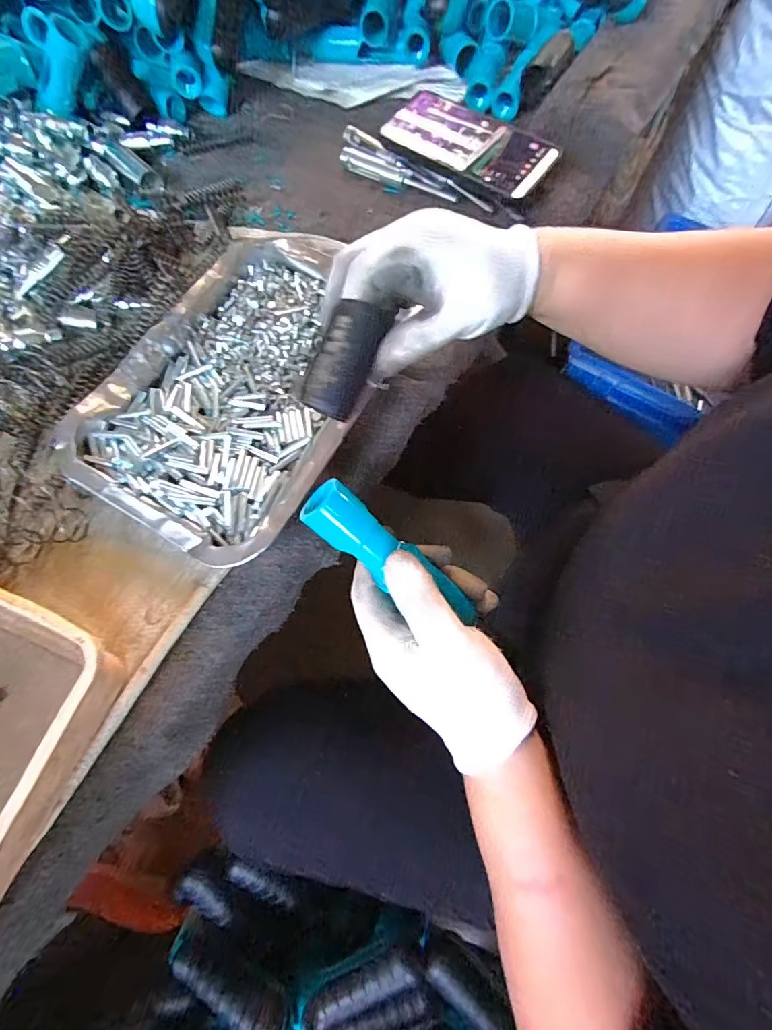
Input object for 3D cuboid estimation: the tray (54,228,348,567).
[{"bbox_3d":[-0.102,-0.115,0.332,0.181,0.029,0.284,20,70,9],"label":"tray"}]

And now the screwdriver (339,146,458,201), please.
[{"bbox_3d":[0.010,-0.323,0.427,0.128,0.014,0.019,34,73,14],"label":"screwdriver"}]

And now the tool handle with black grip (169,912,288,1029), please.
[{"bbox_3d":[-0.131,0.382,0.365,0.111,0.024,0.036,19,71,23],"label":"tool handle with black grip"}]

